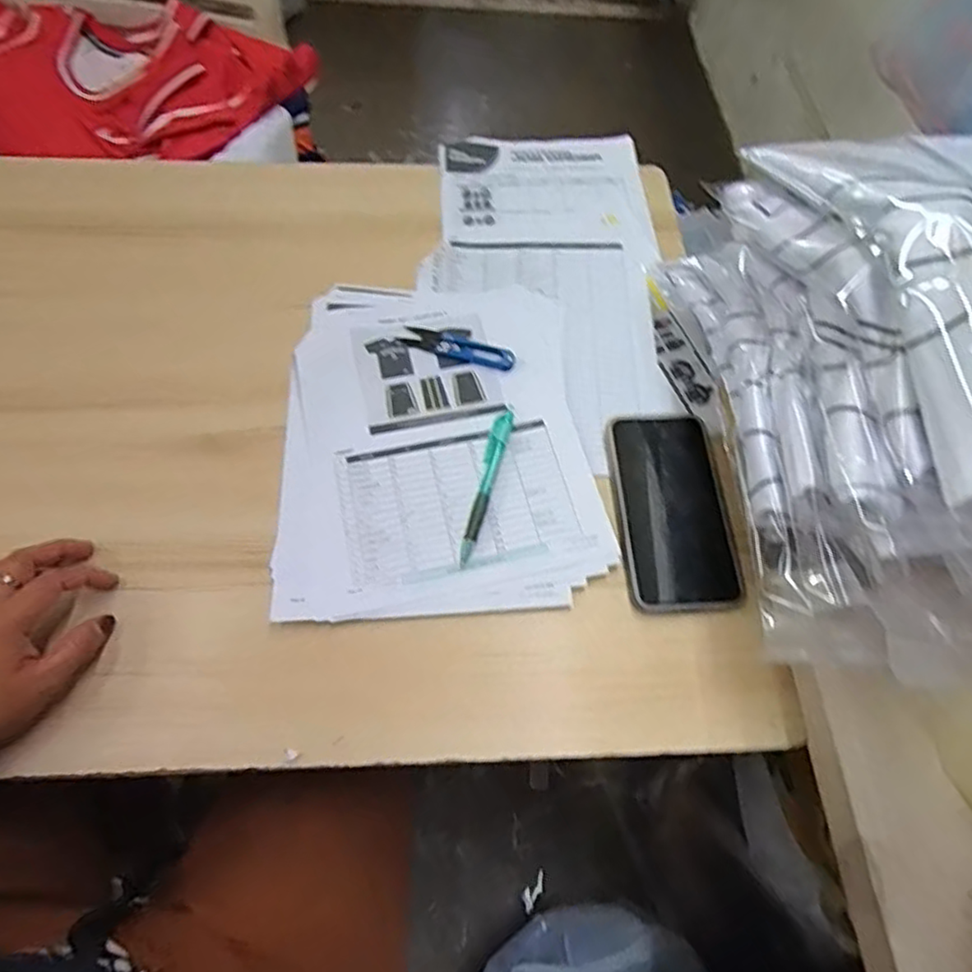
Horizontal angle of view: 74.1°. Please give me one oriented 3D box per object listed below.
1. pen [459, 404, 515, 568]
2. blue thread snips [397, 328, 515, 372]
[{"bbox_3d":[0.000,-0.005,0.509,0.015,0.008,0.142,15,63,6],"label":"pen"},{"bbox_3d":[-0.025,-0.123,0.572,0.103,0.005,0.023,16,63,6],"label":"blue thread snips"}]

